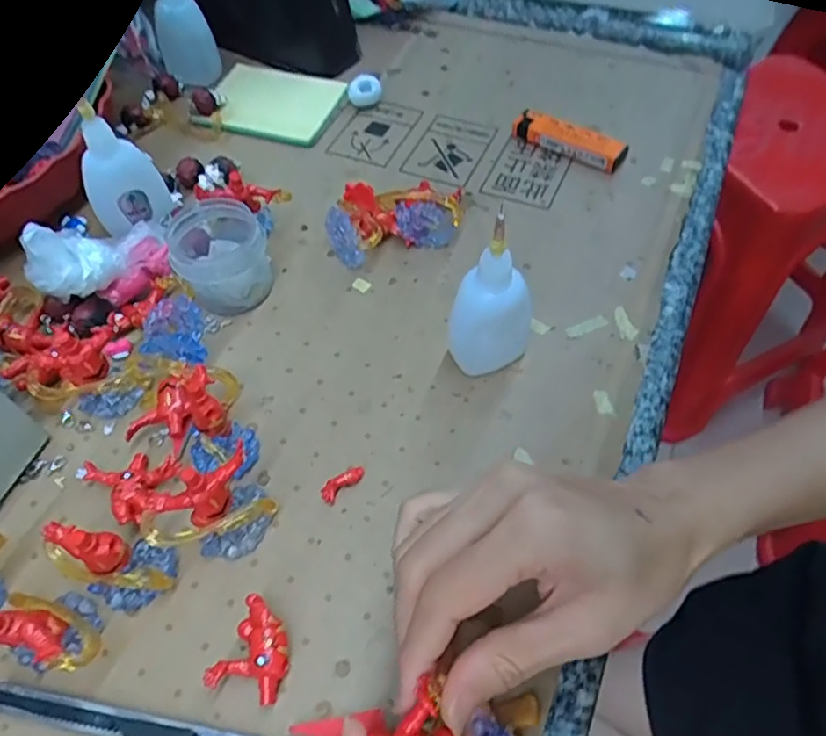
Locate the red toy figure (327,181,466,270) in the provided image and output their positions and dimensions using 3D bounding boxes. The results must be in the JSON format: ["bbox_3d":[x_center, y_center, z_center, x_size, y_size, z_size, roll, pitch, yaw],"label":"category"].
[{"bbox_3d":[-0.011,-0.096,0.391,0.083,0.030,0.065,-2,56,2],"label":"red toy figure"}]

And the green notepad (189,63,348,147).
[{"bbox_3d":[-0.111,-0.208,0.485,0.105,0.006,0.078,17,59,14],"label":"green notepad"}]

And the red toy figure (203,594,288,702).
[{"bbox_3d":[-0.065,0.121,0.263,0.029,0.016,0.036,22,61,17],"label":"red toy figure"}]

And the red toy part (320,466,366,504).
[{"bbox_3d":[-0.035,0.057,0.309,0.024,0.006,0.010,-38,62,-20],"label":"red toy part"}]

